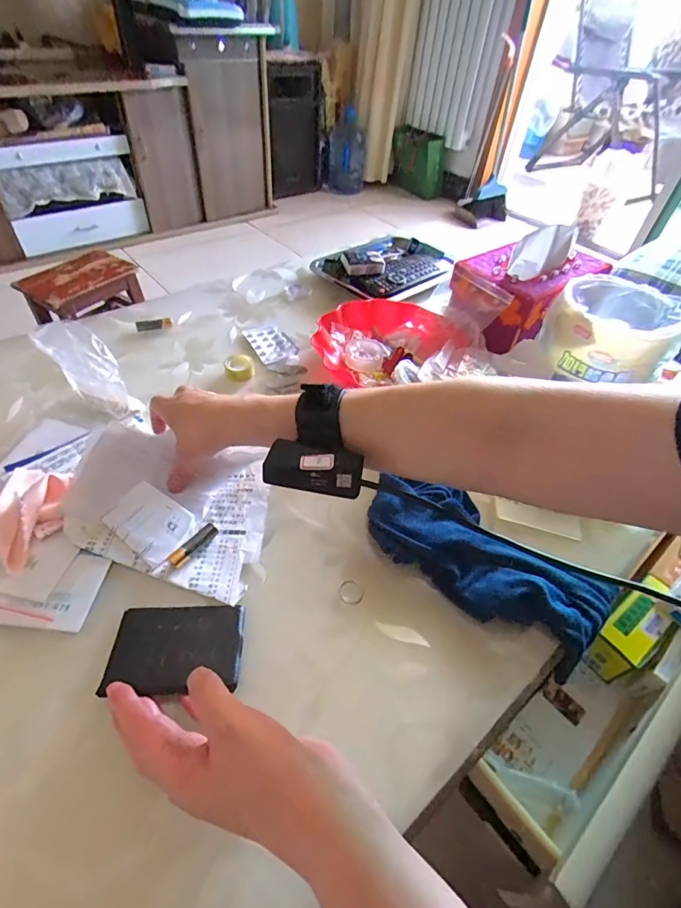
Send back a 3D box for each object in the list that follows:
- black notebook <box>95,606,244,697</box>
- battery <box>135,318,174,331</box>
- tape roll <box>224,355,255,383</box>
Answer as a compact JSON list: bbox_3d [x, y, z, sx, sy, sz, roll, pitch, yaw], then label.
[{"bbox_3d":[-0.125,0.148,0.331,0.096,0.009,0.064,1,48,-6],"label":"black notebook"},{"bbox_3d":[-0.265,-0.185,0.618,0.050,0.012,0.013,-12,50,-17],"label":"battery"},{"bbox_3d":[-0.129,-0.113,0.557,0.036,0.021,0.038,3,48,-4],"label":"tape roll"}]

